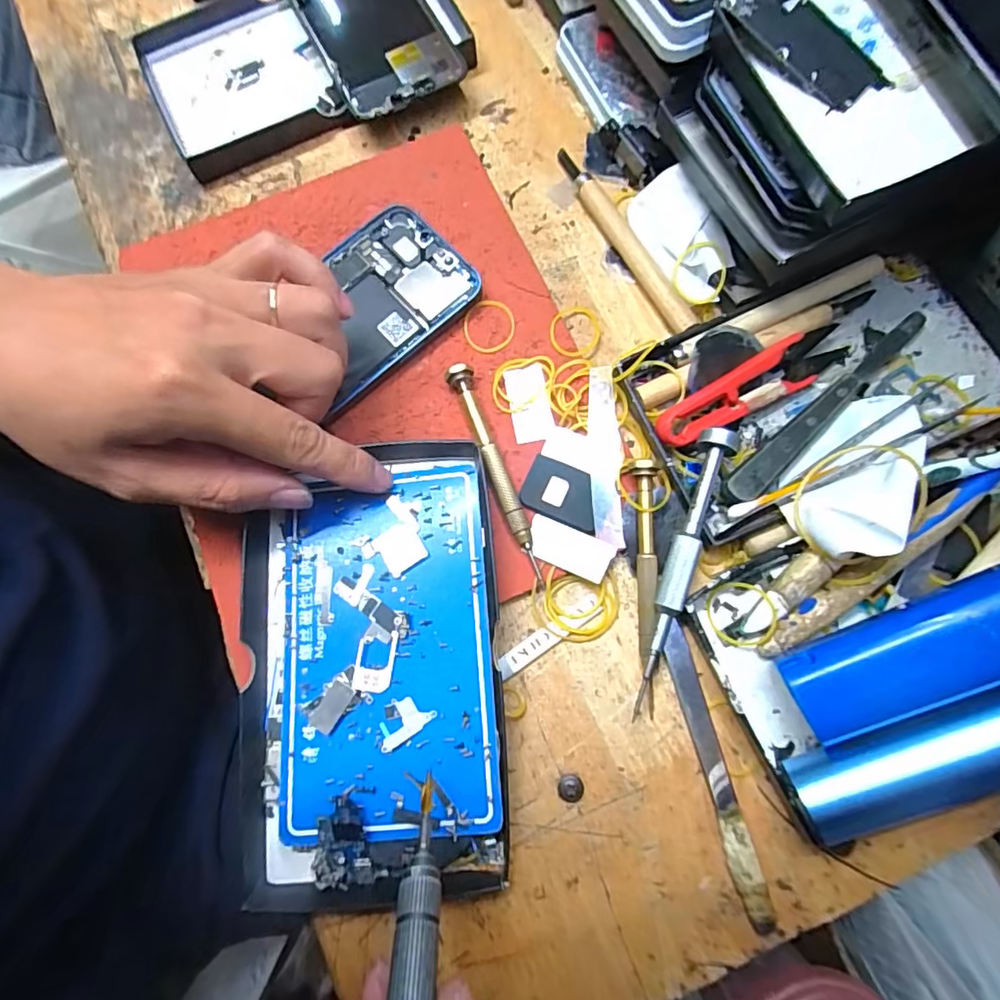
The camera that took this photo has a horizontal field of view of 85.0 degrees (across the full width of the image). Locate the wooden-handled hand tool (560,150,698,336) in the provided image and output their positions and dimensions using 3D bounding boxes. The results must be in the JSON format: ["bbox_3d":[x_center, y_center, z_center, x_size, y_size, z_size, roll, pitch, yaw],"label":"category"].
[{"bbox_3d":[0.063,-0.137,0.283,0.012,0.012,0.125,-28,76,-3],"label":"wooden-handled hand tool"}]

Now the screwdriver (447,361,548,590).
[{"bbox_3d":[-0.001,-0.012,0.253,0.011,0.013,0.110,-21,76,-2],"label":"screwdriver"}]

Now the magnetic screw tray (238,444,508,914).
[{"bbox_3d":[-0.056,0.068,0.234,0.109,0.014,0.180,-4,77,1],"label":"magnetic screw tray"}]

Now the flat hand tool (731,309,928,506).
[{"bbox_3d":[0.152,-0.046,0.250,0.129,0.005,0.014,-42,78,-7],"label":"flat hand tool"}]

